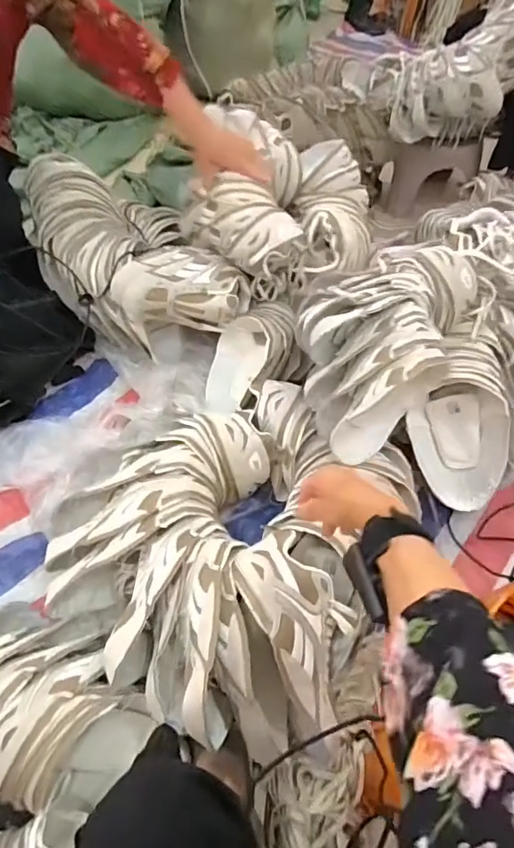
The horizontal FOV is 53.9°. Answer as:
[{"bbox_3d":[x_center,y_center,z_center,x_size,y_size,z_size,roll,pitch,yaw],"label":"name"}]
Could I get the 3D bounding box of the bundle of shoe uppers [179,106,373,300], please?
[{"bbox_3d":[0.047,-0.461,1.030,0.361,0.176,0.415,7,53,0],"label":"bundle of shoe uppers"}]

